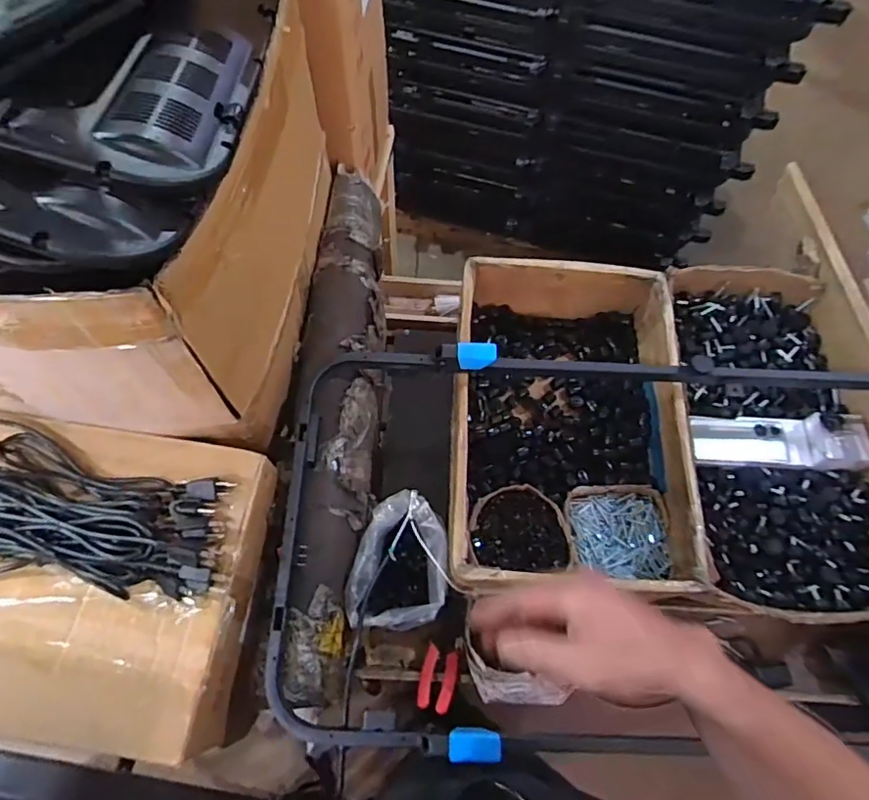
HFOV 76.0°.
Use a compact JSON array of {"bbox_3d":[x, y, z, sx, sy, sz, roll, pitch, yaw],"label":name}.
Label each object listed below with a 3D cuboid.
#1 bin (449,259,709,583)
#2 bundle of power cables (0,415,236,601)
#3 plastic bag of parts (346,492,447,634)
[{"bbox_3d":[0.206,0.031,0.903,0.344,0.172,0.522,4,66,0],"label":"bin"},{"bbox_3d":[-0.466,0.126,0.655,0.468,0.043,0.176,15,67,5],"label":"bundle of power cables"},{"bbox_3d":[-0.045,0.232,0.796,0.123,0.110,0.173,9,66,2],"label":"plastic bag of parts"}]

